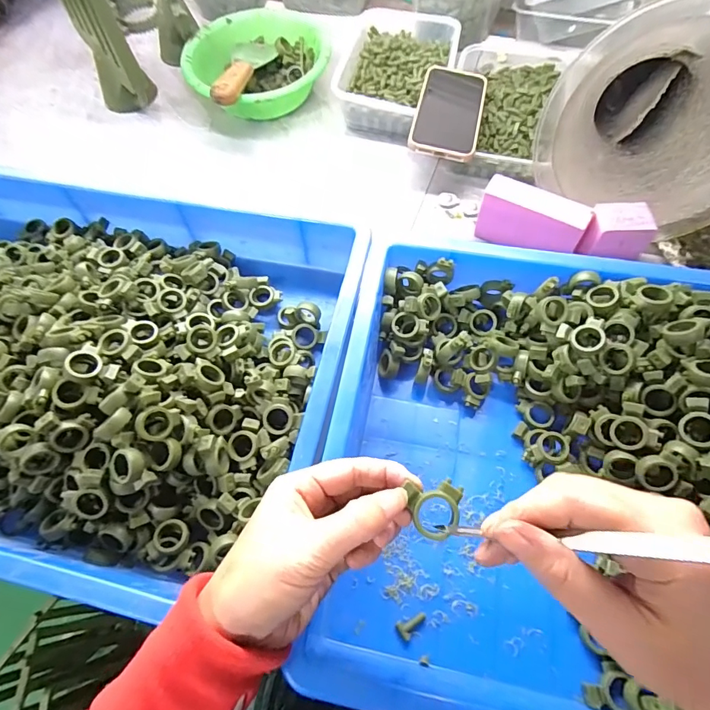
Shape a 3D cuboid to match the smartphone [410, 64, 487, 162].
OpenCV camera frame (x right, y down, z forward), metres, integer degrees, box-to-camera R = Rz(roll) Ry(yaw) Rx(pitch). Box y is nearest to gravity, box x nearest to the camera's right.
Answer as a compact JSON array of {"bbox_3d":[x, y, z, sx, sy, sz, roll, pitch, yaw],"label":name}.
[{"bbox_3d":[0.117,-0.301,0.537,0.078,0.009,0.160,13,66,6],"label":"smartphone"}]

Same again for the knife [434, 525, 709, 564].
[{"bbox_3d":[0.092,0.084,0.200,0.004,0.138,0.009,27,61,-31],"label":"knife"}]

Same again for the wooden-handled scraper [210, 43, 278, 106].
[{"bbox_3d":[-0.152,-0.391,0.598,0.061,0.024,0.202,1,48,3],"label":"wooden-handled scraper"}]

